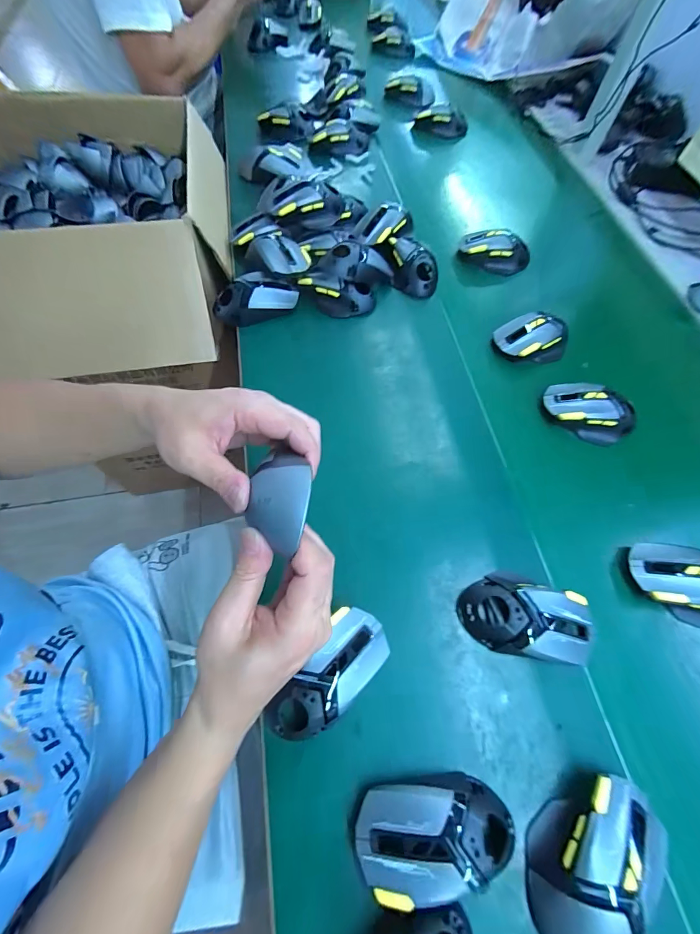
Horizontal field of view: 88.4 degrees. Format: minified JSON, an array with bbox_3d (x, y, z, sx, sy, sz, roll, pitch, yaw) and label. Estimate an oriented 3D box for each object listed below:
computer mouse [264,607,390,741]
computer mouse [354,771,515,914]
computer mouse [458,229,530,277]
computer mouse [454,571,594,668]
[{"bbox_3d":[-0.017,0.181,0.311,0.053,0.034,0.117,39,69,15],"label":"computer mouse"},{"bbox_3d":[0.064,0.272,0.269,0.115,0.038,0.060,-8,65,-6],"label":"computer mouse"},{"bbox_3d":[0.235,-0.346,0.579,0.112,0.038,0.067,2,65,-1],"label":"computer mouse"},{"bbox_3d":[0.168,0.138,0.337,0.121,0.040,0.076,11,65,3],"label":"computer mouse"}]

